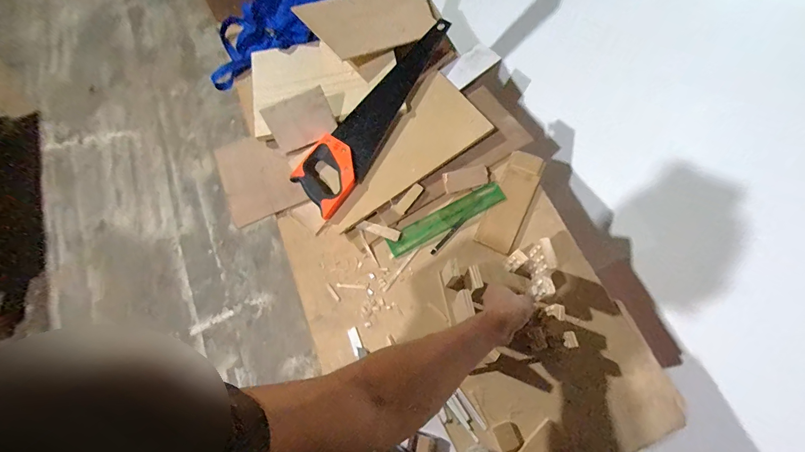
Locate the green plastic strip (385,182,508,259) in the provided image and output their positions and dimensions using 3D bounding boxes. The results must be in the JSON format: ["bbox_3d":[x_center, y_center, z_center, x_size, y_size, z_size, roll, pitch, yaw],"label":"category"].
[{"bbox_3d":[0.088,-0.014,0.731,0.254,0.011,0.047,-28,73,-7],"label":"green plastic strip"}]

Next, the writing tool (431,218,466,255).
[{"bbox_3d":[0.092,0.021,0.723,0.011,0.008,0.099,41,73,18],"label":"writing tool"}]

